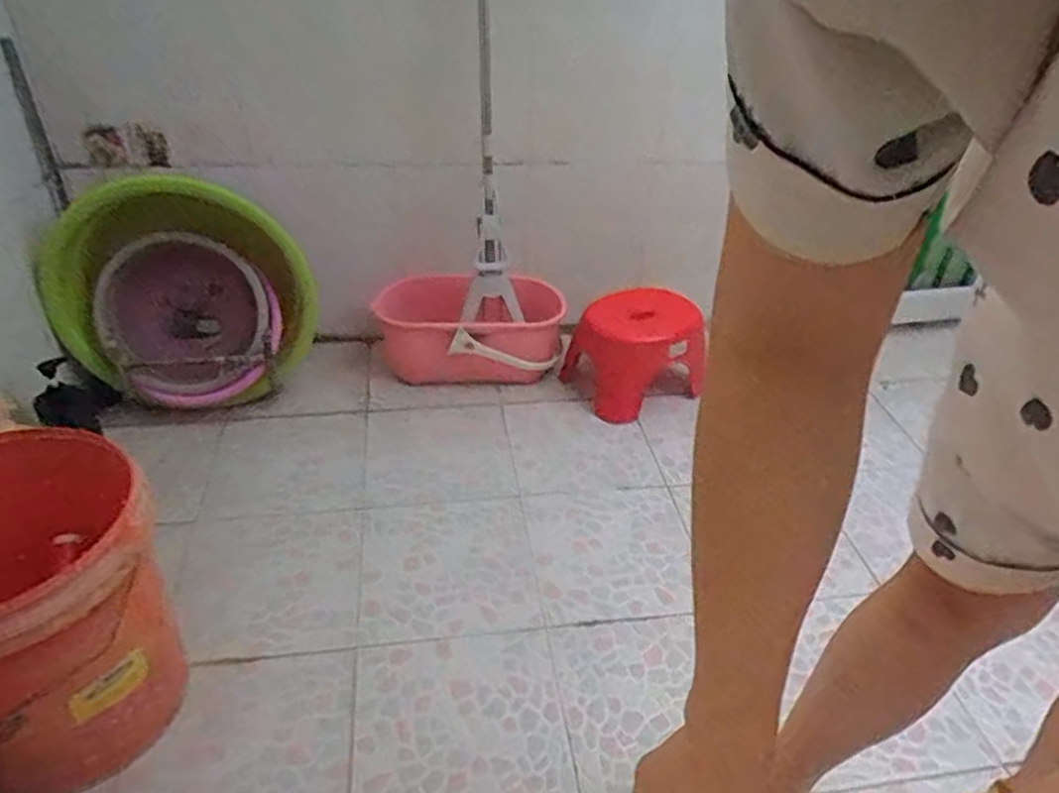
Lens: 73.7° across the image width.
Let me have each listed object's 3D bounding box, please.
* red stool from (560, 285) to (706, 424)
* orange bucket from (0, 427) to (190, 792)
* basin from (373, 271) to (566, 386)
[{"bbox_3d":[0.260,-0.107,1.725,0.322,0.196,0.274,-17,40,-23],"label":"red stool"},{"bbox_3d":[-0.588,0.268,0.900,0.261,0.398,0.265,0,36,0],"label":"orange bucket"},{"bbox_3d":[-0.129,-0.160,1.725,0.463,0.248,0.177,-11,38,-16],"label":"basin"}]

